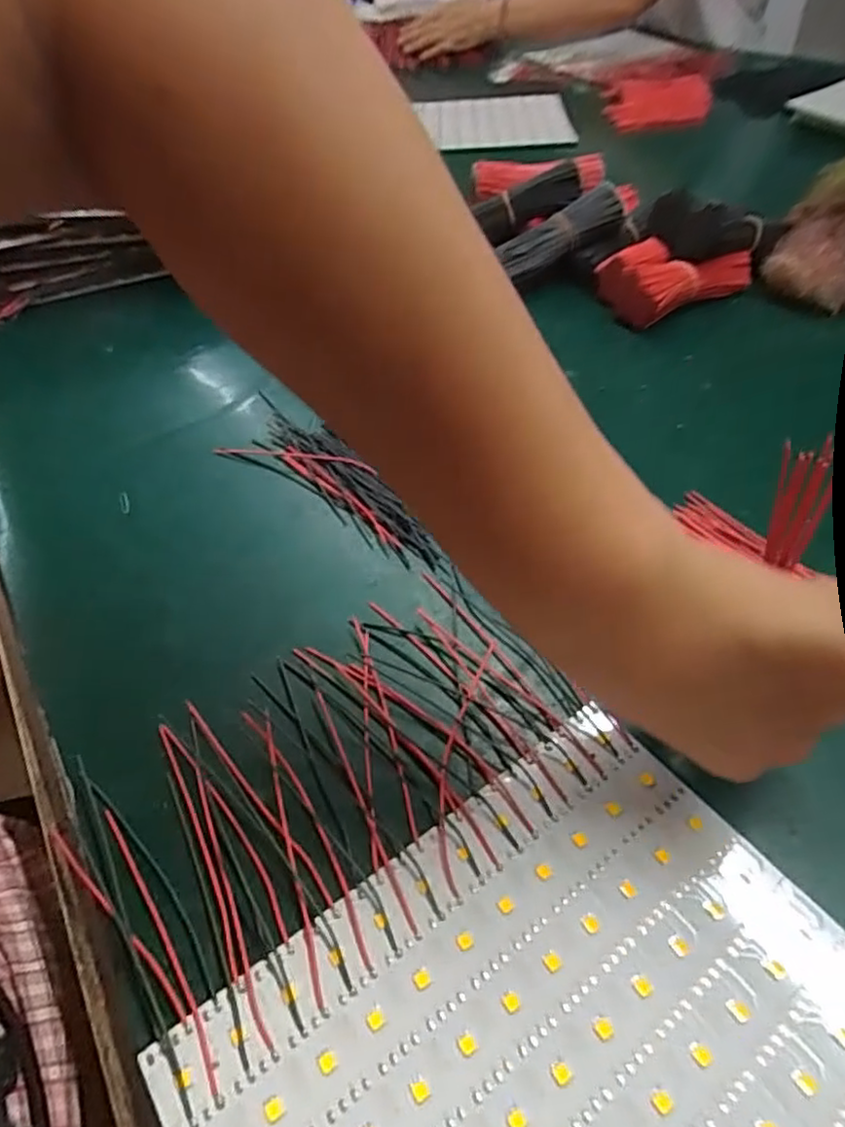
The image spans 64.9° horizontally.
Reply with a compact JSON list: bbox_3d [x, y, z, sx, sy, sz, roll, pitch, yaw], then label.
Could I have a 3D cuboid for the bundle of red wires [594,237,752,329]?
[{"bbox_3d":[0.199,-0.236,0.536,0.116,0.034,0.078,-24,48,-18],"label":"bundle of red wires"}]

